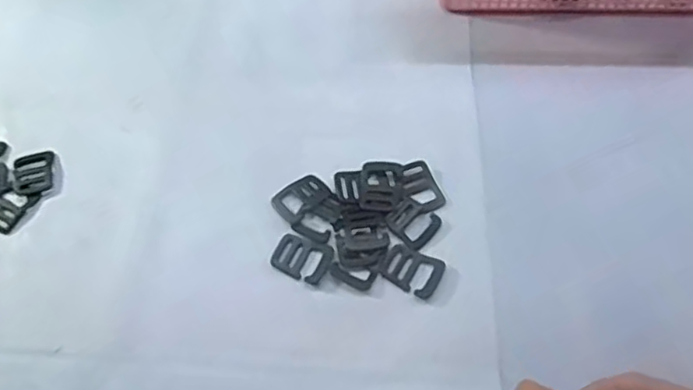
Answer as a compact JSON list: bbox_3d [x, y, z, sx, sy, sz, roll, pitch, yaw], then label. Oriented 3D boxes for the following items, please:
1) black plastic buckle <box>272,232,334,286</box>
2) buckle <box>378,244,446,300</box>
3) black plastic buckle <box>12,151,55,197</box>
[{"bbox_3d":[-0.034,0.048,0.470,0.045,0.005,0.032,19,65,13],"label":"black plastic buckle"},{"bbox_3d":[0.049,0.054,0.458,0.045,0.004,0.033,29,67,17],"label":"buckle"},{"bbox_3d":[-0.262,-0.018,0.521,0.032,0.009,0.039,-18,62,-7],"label":"black plastic buckle"}]

